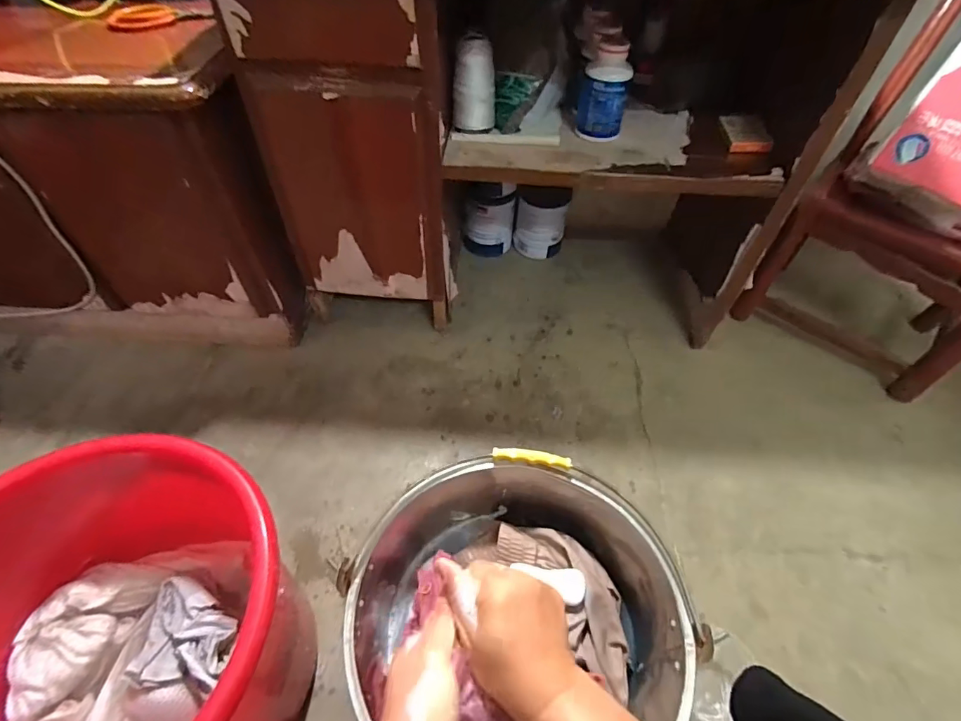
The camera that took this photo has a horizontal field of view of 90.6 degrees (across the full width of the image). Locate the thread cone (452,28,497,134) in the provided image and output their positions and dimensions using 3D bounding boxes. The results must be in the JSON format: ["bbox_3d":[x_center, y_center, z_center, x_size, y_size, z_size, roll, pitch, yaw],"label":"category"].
[{"bbox_3d":[-0.009,-0.437,0.759,0.062,0.125,0.064,0,51,0],"label":"thread cone"}]

